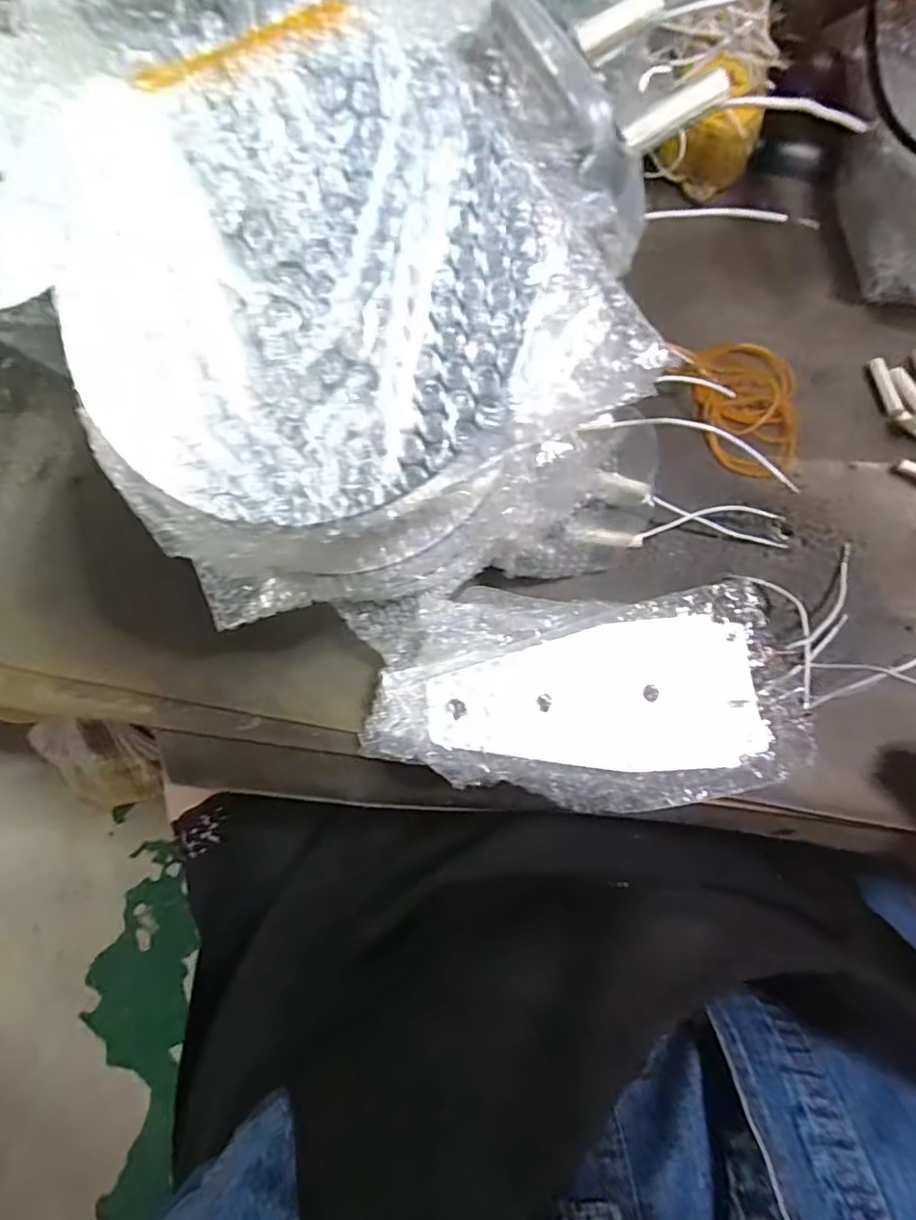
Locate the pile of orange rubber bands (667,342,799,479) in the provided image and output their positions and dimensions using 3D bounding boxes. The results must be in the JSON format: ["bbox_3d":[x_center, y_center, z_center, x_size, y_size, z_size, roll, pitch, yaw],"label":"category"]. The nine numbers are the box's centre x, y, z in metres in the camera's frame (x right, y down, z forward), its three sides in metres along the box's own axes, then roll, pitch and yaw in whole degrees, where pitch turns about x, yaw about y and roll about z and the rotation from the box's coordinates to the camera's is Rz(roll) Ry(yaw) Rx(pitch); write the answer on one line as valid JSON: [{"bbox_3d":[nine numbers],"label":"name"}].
[{"bbox_3d":[0.163,-0.118,0.327,0.058,0.010,0.090,-12,77,-4],"label":"pile of orange rubber bands"}]

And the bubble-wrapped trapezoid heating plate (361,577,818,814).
[{"bbox_3d":[0.057,0.037,0.254,0.185,0.024,0.093,0,76,-2],"label":"bubble-wrapped trapezoid heating plate"}]

